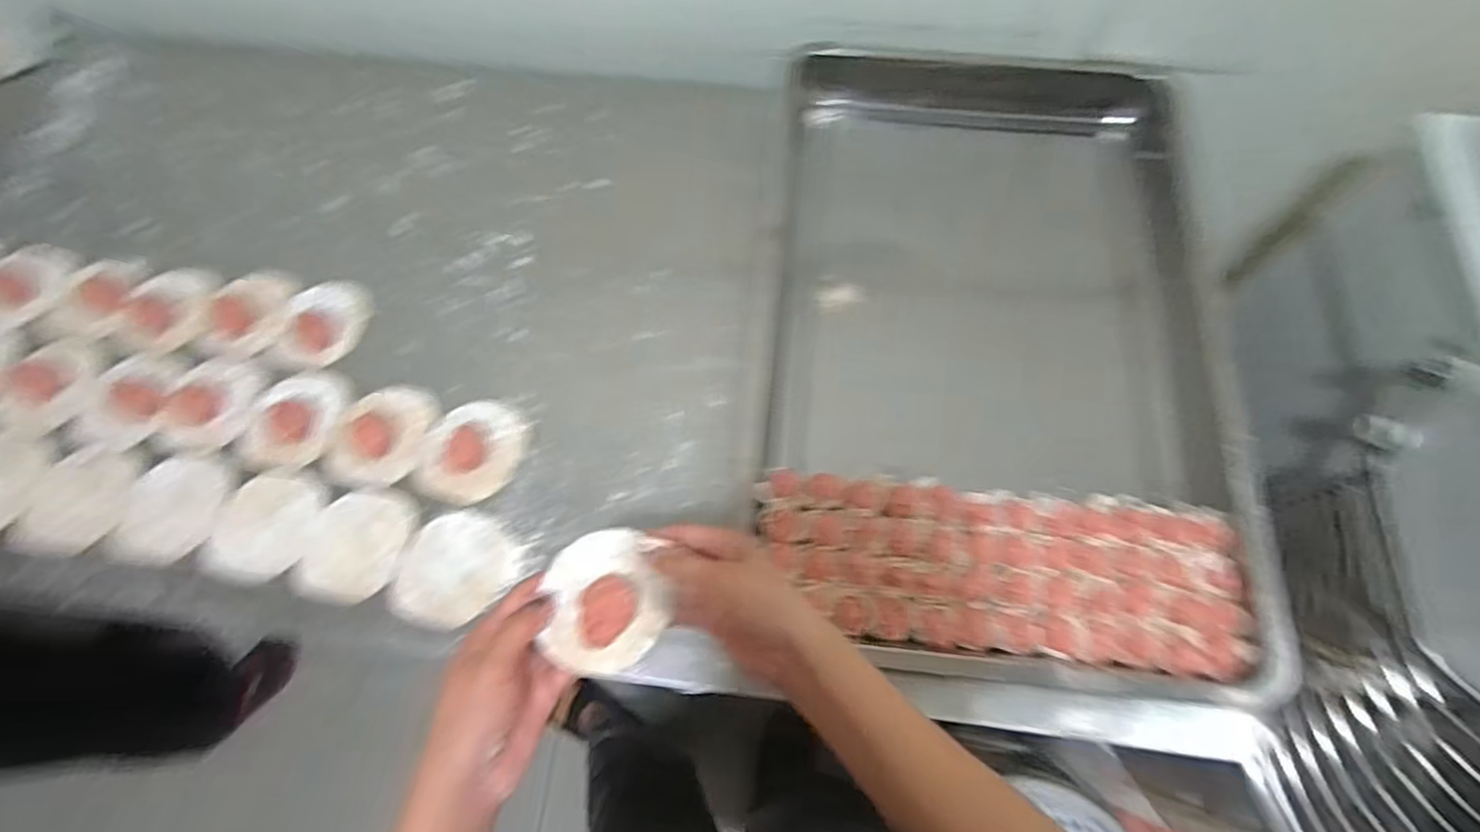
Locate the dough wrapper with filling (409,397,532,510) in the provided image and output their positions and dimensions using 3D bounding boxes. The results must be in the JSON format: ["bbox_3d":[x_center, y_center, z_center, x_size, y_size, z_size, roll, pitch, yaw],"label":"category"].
[{"bbox_3d":[-0.226,0.030,0.546,0.081,0.011,0.091,19,70,6],"label":"dough wrapper with filling"}]

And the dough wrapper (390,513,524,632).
[{"bbox_3d":[-0.231,0.124,0.520,0.096,0.010,0.082,-41,75,-15],"label":"dough wrapper"}]

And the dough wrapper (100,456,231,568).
[{"bbox_3d":[-0.471,0.079,0.534,0.082,0.004,0.088,0,69,-1],"label":"dough wrapper"}]

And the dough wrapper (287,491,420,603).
[{"bbox_3d":[-0.309,0.103,0.520,0.075,0.004,0.093,15,69,5],"label":"dough wrapper"}]

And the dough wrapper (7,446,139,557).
[{"bbox_3d":[-0.557,0.071,0.541,0.085,0.010,0.091,0,69,-1],"label":"dough wrapper"}]

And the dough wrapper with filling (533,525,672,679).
[{"bbox_3d":[-0.082,0.112,0.397,0.071,0.024,0.085,-2,69,-2],"label":"dough wrapper with filling"}]

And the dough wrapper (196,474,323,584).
[{"bbox_3d":[-0.390,0.091,0.527,0.085,0.010,0.086,-2,67,6],"label":"dough wrapper"}]

